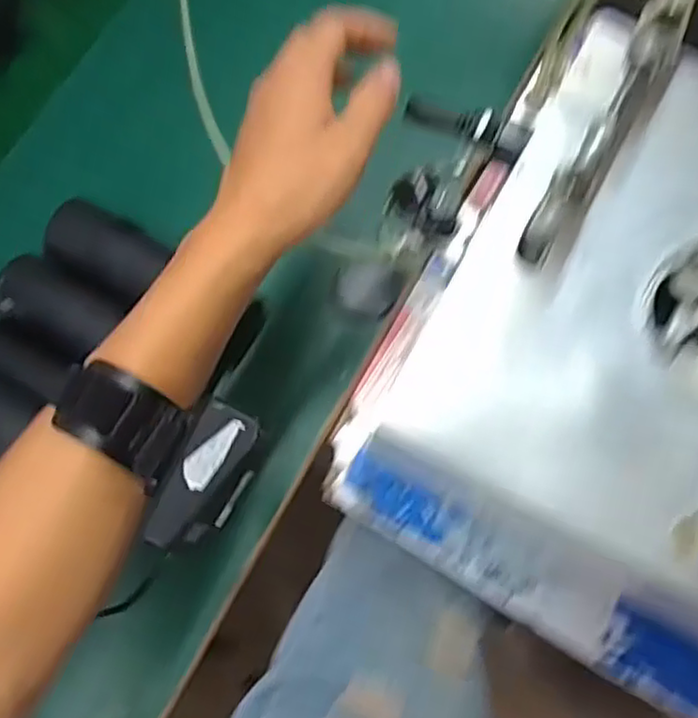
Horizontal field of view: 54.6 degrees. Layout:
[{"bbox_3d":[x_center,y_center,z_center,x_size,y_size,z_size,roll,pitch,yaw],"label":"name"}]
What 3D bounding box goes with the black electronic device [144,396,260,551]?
[{"bbox_3d":[-0.061,0.053,0.297,0.030,0.021,0.066,28,92,6],"label":"black electronic device"}]

